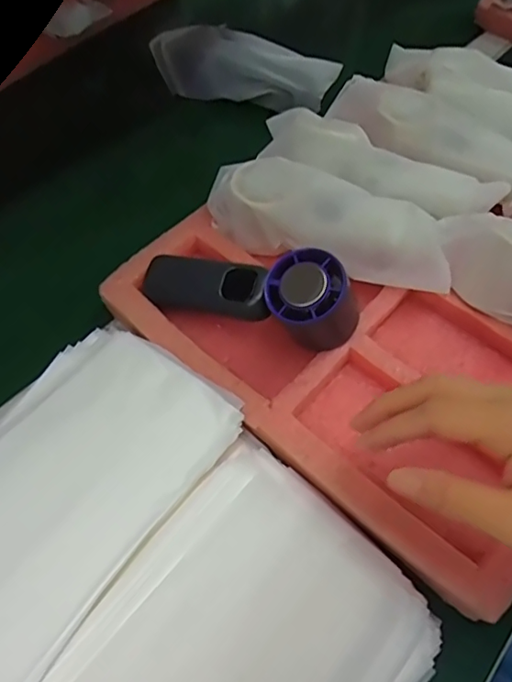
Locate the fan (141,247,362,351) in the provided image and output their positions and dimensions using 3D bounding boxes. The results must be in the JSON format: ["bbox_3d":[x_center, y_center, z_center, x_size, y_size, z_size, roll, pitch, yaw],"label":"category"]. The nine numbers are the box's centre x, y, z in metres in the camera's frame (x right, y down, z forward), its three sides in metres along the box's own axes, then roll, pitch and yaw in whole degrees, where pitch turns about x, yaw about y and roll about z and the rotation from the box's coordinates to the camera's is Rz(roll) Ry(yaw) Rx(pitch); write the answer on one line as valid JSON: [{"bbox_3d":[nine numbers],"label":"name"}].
[{"bbox_3d":[-0.011,-0.032,0.375,0.152,0.061,0.051,13,56,23],"label":"fan"}]

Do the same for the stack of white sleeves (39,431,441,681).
[{"bbox_3d":[-0.028,0.182,0.271,0.150,0.030,0.241,38,63,21],"label":"stack of white sleeves"}]

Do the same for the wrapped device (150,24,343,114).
[{"bbox_3d":[-0.013,-0.284,0.560,0.189,0.059,0.051,17,58,9],"label":"wrapped device"}]

